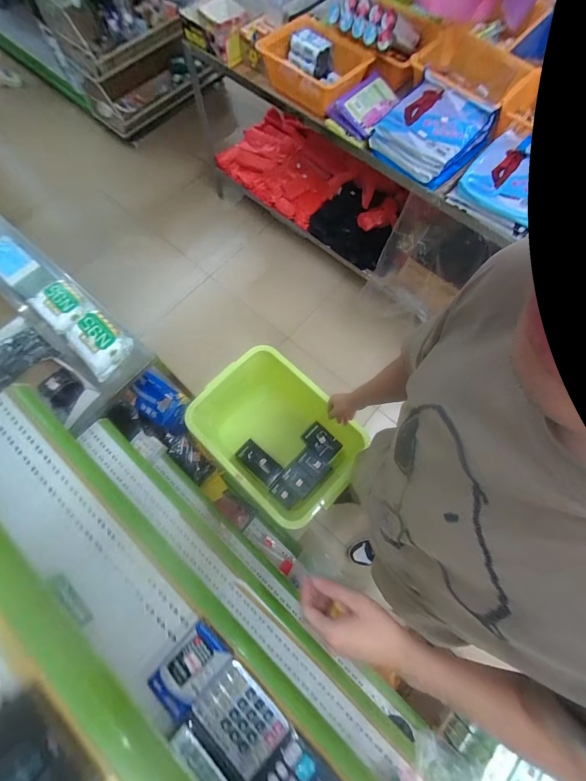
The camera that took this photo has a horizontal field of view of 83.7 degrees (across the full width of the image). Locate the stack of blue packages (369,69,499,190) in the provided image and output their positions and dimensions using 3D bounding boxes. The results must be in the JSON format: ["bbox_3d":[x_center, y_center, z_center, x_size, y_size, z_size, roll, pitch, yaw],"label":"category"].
[{"bbox_3d":[0.462,-0.860,1.089,0.292,0.110,0.325,41,76,13],"label":"stack of blue packages"}]

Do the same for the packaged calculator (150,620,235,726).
[{"bbox_3d":[-0.144,0.389,0.459,0.066,0.012,0.100,42,76,13],"label":"packaged calculator"}]

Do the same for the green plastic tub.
[{"bbox_3d":[-0.049,0.149,1.086,0.504,0.270,0.376,37,75,12],"label":"green plastic tub"}]

